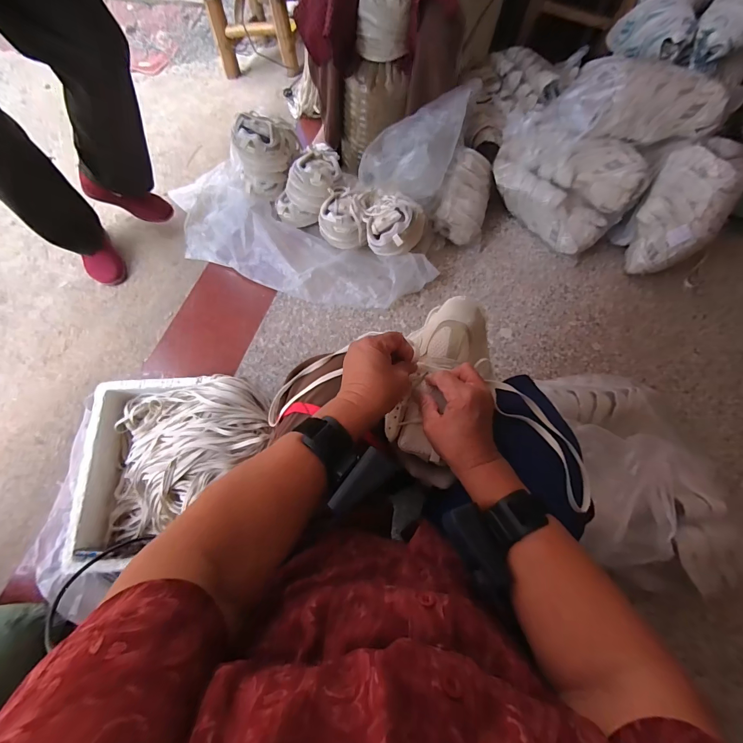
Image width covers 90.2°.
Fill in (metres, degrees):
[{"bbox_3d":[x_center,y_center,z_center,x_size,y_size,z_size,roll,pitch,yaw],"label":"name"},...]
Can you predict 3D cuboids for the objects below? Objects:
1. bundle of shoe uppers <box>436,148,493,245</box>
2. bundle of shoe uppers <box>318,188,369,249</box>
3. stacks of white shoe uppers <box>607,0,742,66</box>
[{"bbox_3d":[0.271,-0.498,1.075,0.147,0.105,0.246,20,84,-12],"label":"bundle of shoe uppers"},{"bbox_3d":[-0.079,-0.406,1.009,0.124,0.131,0.128,-2,69,-5],"label":"bundle of shoe uppers"},{"bbox_3d":[0.956,-1.053,1.070,0.356,0.187,0.388,40,71,11],"label":"stacks of white shoe uppers"}]

